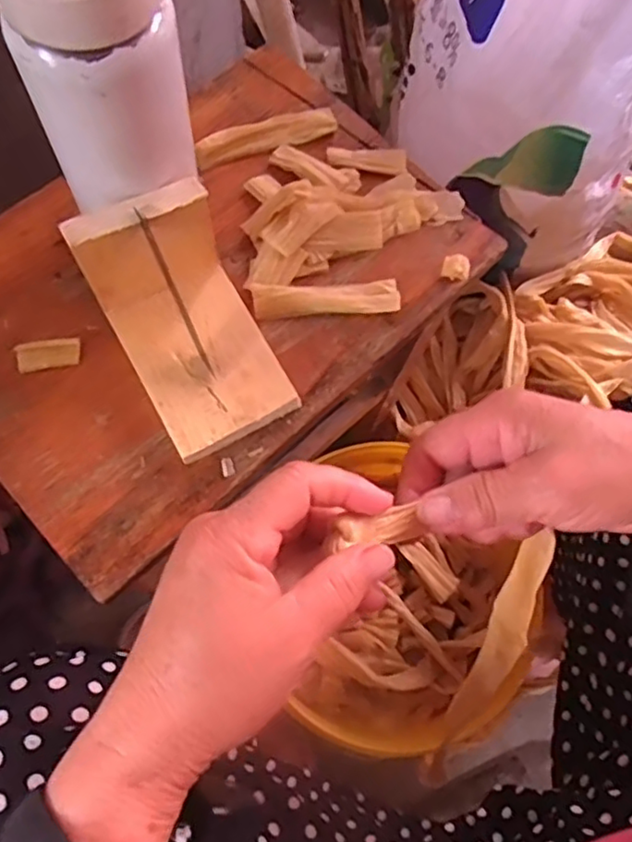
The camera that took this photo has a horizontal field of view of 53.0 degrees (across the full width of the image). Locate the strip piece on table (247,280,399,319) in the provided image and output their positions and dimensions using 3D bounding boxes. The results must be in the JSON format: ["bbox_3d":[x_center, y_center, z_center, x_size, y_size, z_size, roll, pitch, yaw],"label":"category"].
[{"bbox_3d":[0.007,-0.078,0.403,0.093,0.004,0.020,-3,94,-6],"label":"strip piece on table"}]

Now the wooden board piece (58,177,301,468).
[{"bbox_3d":[-0.070,-0.053,0.350,0.075,0.079,0.118,-27,74,-11],"label":"wooden board piece"}]

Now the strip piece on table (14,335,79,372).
[{"bbox_3d":[-0.161,-0.041,0.383,0.036,0.005,0.017,-12,71,-6],"label":"strip piece on table"}]

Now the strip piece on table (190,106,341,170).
[{"bbox_3d":[-0.035,-0.199,0.440,0.103,0.010,0.022,-19,72,-8],"label":"strip piece on table"}]

